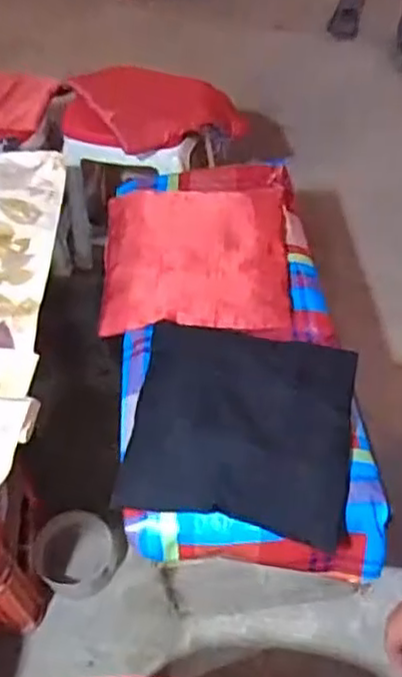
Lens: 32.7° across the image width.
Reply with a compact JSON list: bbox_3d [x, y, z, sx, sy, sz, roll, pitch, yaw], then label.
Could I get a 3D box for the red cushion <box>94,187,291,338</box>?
[{"bbox_3d":[-0.011,-0.175,1.297,0.343,0.081,0.330,-2,50,3],"label":"red cushion"}]

